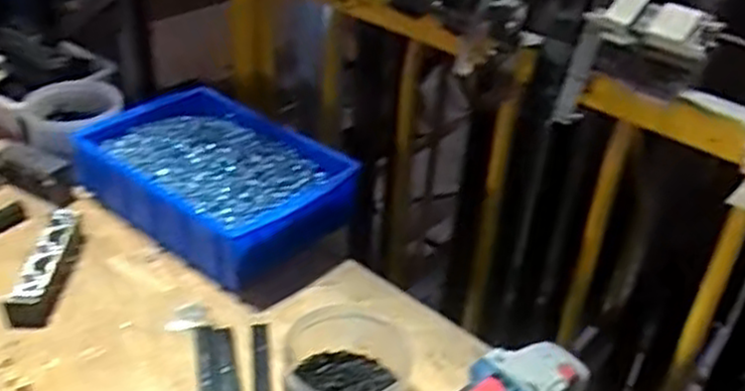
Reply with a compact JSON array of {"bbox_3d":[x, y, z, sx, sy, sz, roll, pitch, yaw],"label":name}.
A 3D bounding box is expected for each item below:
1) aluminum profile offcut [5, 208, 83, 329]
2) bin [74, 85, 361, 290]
[{"bbox_3d":[-0.352,0.072,0.825,0.035,0.039,0.159,2,36,-4],"label":"aluminum profile offcut"},{"bbox_3d":[-0.190,-0.024,0.938,0.311,0.079,0.217,29,42,30],"label":"bin"}]

